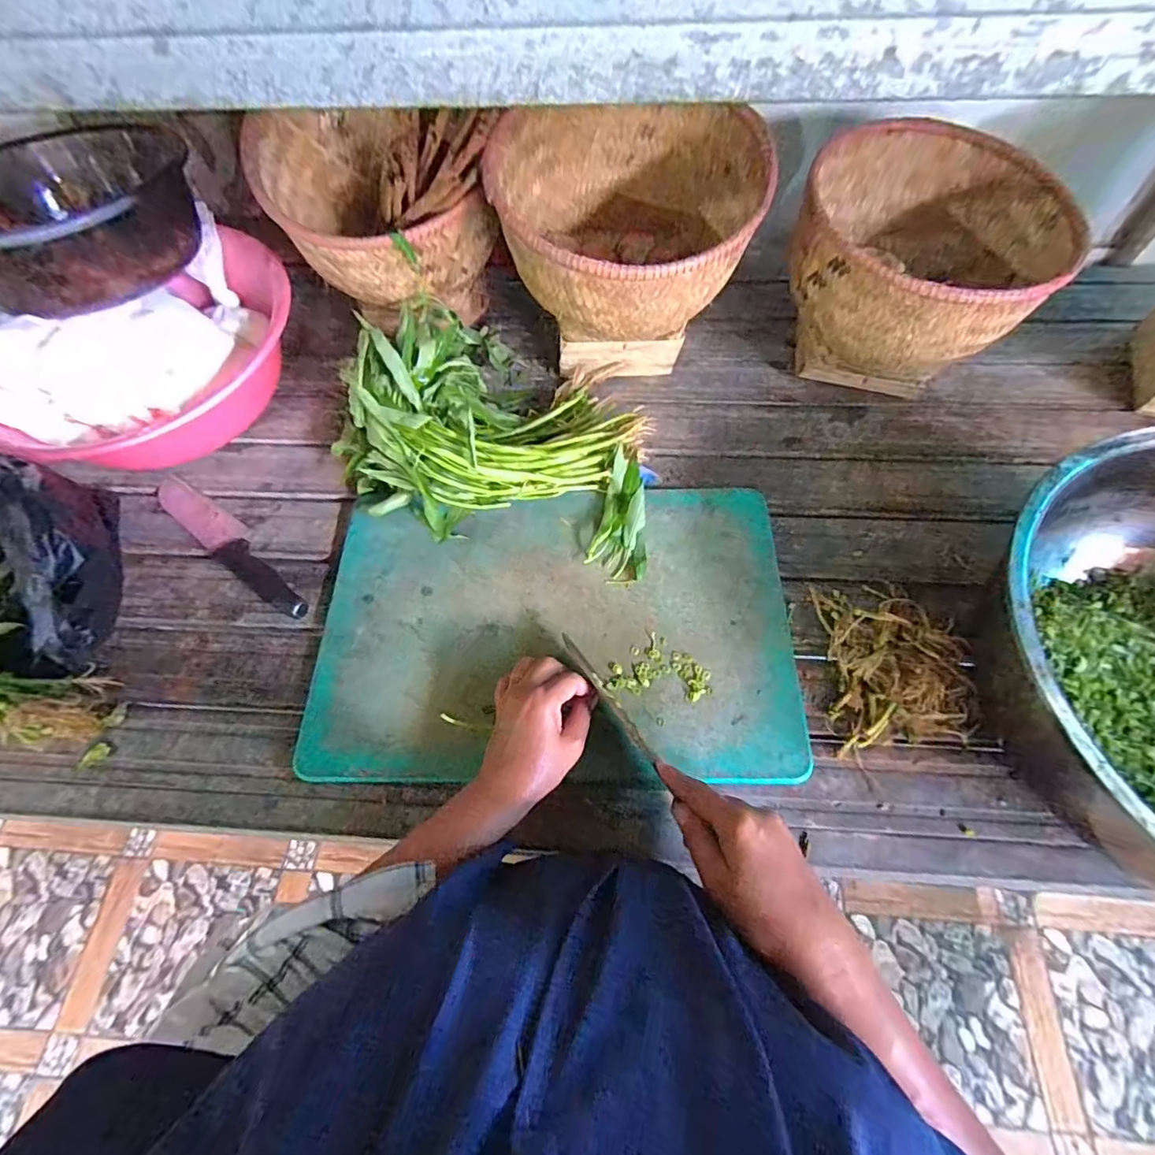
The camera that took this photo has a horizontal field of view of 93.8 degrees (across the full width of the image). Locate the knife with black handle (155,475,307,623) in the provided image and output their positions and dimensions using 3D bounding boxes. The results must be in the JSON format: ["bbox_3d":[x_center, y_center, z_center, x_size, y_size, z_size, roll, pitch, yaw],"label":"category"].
[{"bbox_3d":[-0.373,-0.037,0.580,0.263,0.021,0.043,32,69,17],"label":"knife with black handle"}]

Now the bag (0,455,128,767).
[{"bbox_3d":[-0.512,0.007,0.488,0.258,0.154,0.201,24,67,14],"label":"bag"}]

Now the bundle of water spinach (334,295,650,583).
[{"bbox_3d":[-0.070,-0.173,0.569,0.336,0.121,0.256,16,65,10],"label":"bundle of water spinach"}]

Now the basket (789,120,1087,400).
[{"bbox_3d":[0.362,-0.324,0.604,0.244,0.184,0.267,21,66,13],"label":"basket"}]

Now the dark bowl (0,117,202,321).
[{"bbox_3d":[-0.555,-0.392,0.588,0.264,0.099,0.249,-1,63,2],"label":"dark bowl"}]

